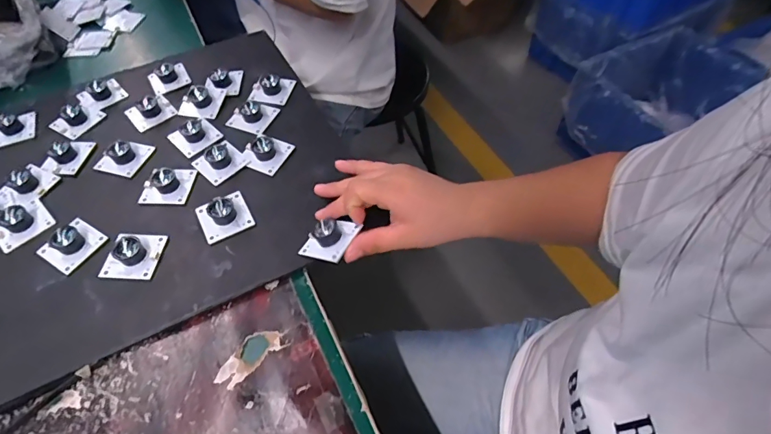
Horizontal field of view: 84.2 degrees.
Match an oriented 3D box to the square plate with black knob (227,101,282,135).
[{"bbox_3d":[-0.141,-0.111,0.456,0.047,0.015,0.041,20,57,16],"label":"square plate with black knob"}]

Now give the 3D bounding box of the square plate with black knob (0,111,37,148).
[{"bbox_3d":[-0.402,-0.098,0.455,0.042,0.013,0.044,-21,56,-13],"label":"square plate with black knob"}]

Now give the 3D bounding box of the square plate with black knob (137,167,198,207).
[{"bbox_3d":[-0.208,-0.034,0.400,0.044,0.016,0.042,1,54,3],"label":"square plate with black knob"}]

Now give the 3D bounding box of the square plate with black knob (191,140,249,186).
[{"bbox_3d":[-0.164,-0.059,0.419,0.045,0.013,0.042,37,63,25],"label":"square plate with black knob"}]

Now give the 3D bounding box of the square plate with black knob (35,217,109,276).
[{"bbox_3d":[-0.271,0.020,0.363,0.044,0.017,0.043,25,59,19],"label":"square plate with black knob"}]

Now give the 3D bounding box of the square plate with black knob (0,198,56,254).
[{"bbox_3d":[-0.327,0.003,0.378,0.039,0.019,0.044,35,62,23],"label":"square plate with black knob"}]

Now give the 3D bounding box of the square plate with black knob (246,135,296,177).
[{"bbox_3d":[-0.118,-0.065,0.424,0.038,0.011,0.042,20,57,15],"label":"square plate with black knob"}]

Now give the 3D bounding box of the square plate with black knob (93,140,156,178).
[{"bbox_3d":[-0.261,-0.063,0.423,0.043,0.016,0.041,13,56,11],"label":"square plate with black knob"}]

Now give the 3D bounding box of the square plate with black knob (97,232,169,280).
[{"bbox_3d":[-0.212,0.029,0.356,0.044,0.014,0.043,4,55,5],"label":"square plate with black knob"}]

